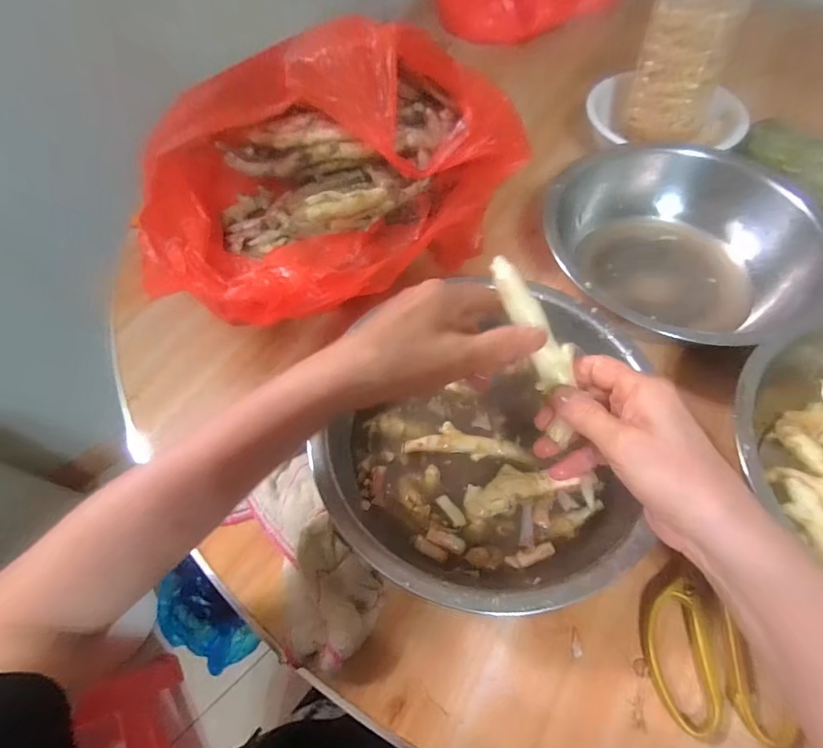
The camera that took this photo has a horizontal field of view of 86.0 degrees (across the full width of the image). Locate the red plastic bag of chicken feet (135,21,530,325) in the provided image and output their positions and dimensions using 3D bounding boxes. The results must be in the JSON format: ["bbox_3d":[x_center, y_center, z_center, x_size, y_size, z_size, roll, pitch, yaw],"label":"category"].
[{"bbox_3d":[-0.101,-0.203,0.460,0.326,0.190,0.310,25,64,17],"label":"red plastic bag of chicken feet"}]

